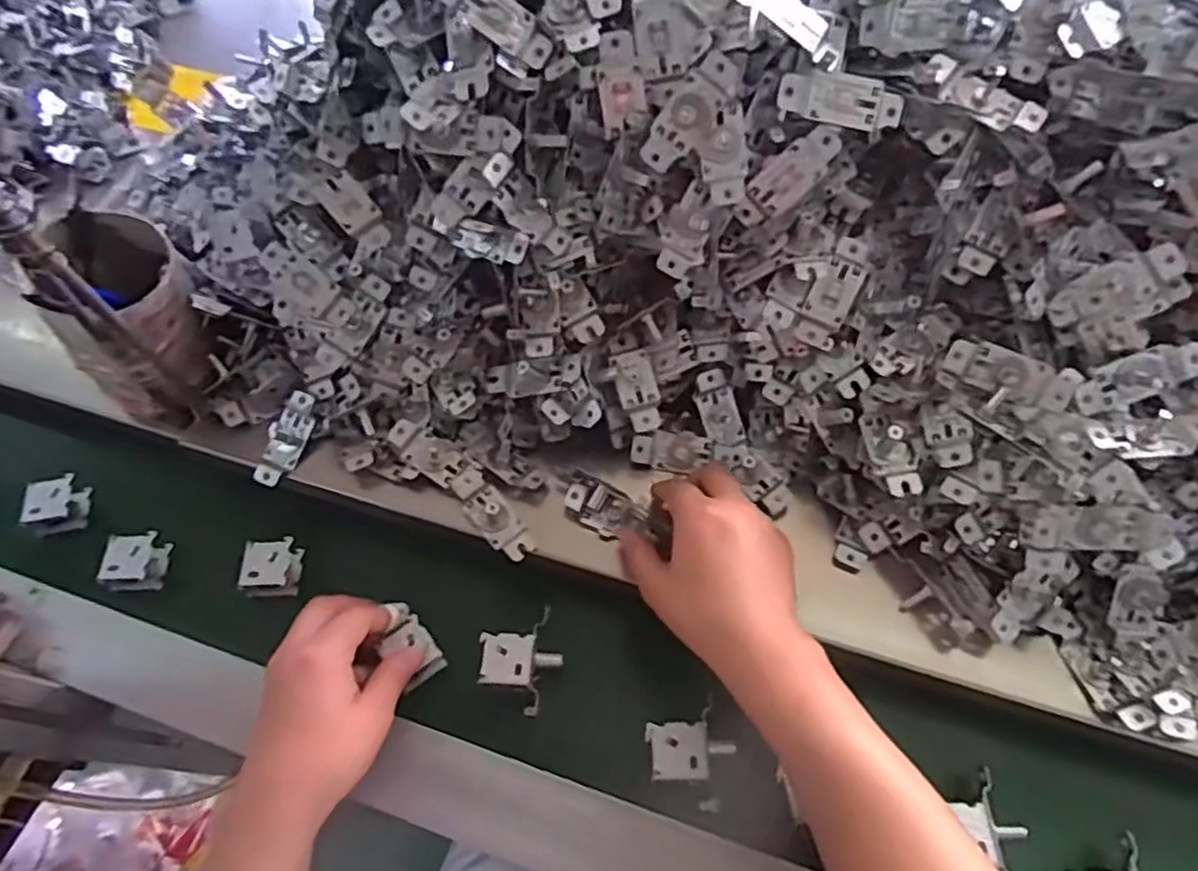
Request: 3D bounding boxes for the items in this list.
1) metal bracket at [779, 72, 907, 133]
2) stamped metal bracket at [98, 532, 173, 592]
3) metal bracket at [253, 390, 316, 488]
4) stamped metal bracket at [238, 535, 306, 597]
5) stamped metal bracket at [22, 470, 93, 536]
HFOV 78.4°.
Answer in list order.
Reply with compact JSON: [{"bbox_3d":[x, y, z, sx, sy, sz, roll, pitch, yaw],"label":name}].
[{"bbox_3d":[0.126,-0.173,0.380,0.063,0.008,0.025,8,103,-2],"label":"metal bracket"},{"bbox_3d":[-0.304,0.082,0.479,0.030,0.029,0.032,-4,61,0],"label":"stamped metal bracket"},{"bbox_3d":[-0.206,0.002,0.484,0.022,0.012,0.063,22,85,13],"label":"metal bracket"},{"bbox_3d":[-0.212,0.087,0.479,0.030,0.025,0.034,-8,62,-3],"label":"stamped metal bracket"},{"bbox_3d":[-0.372,0.048,0.505,0.024,0.031,0.034,-4,61,0],"label":"stamped metal bracket"}]

